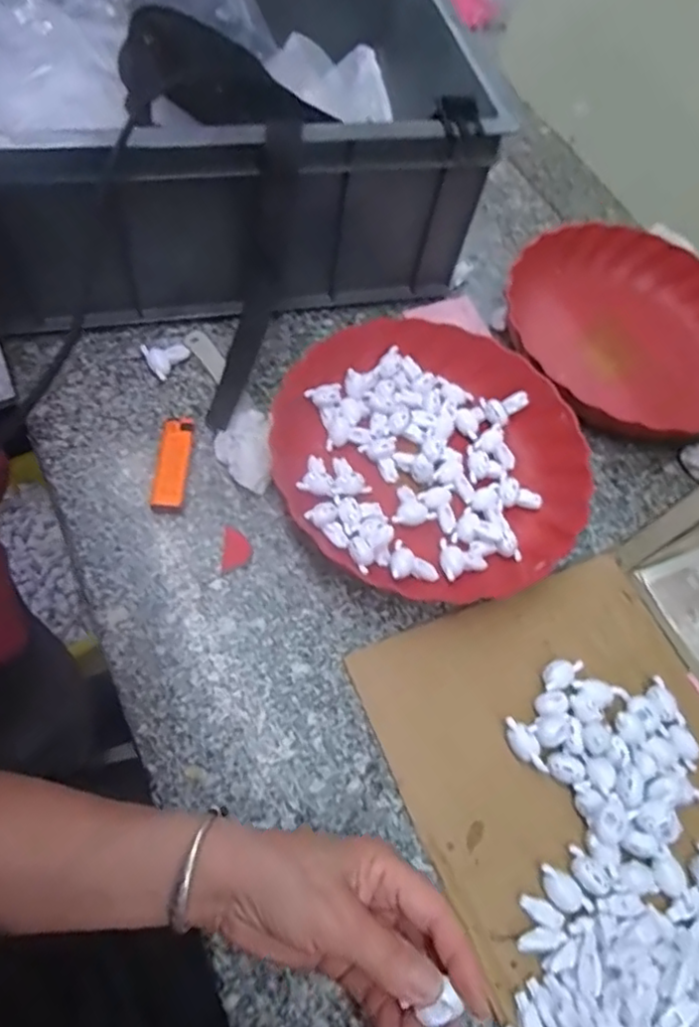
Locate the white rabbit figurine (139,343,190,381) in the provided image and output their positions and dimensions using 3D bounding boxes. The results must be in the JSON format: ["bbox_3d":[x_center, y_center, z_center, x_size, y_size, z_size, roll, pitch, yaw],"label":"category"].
[{"bbox_3d":[-0.151,-0.131,0.530,0.037,0.021,0.026,-25,68,-20],"label":"white rabbit figurine"}]

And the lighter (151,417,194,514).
[{"bbox_3d":[-0.136,-0.040,0.487,0.025,0.017,0.083,3,62,-7],"label":"lighter"}]

